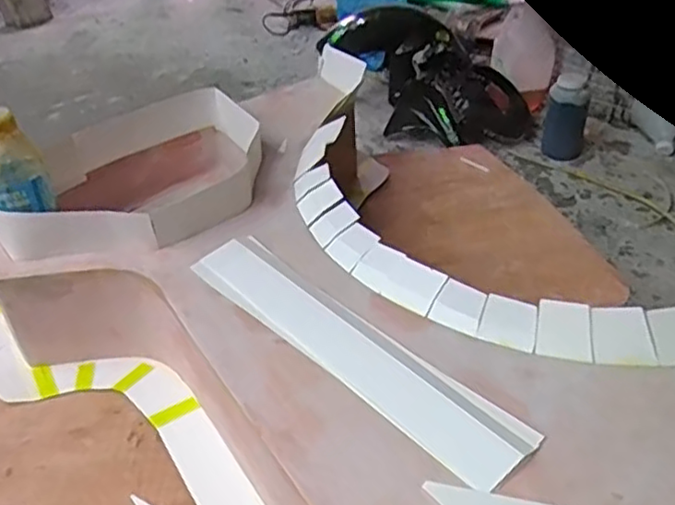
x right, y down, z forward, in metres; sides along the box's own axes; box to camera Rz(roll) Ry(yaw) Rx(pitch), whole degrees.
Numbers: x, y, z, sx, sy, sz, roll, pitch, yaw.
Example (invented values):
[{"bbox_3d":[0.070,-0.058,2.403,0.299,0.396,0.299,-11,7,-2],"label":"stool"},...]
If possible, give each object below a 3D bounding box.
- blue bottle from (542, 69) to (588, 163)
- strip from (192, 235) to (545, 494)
[{"bbox_3d":[0.550,-0.326,1.572,0.097,0.186,0.092,15,40,21],"label":"blue bottle"},{"bbox_3d":[0.003,0.066,0.559,0.067,0.024,0.355,-30,45,-33],"label":"strip"}]

